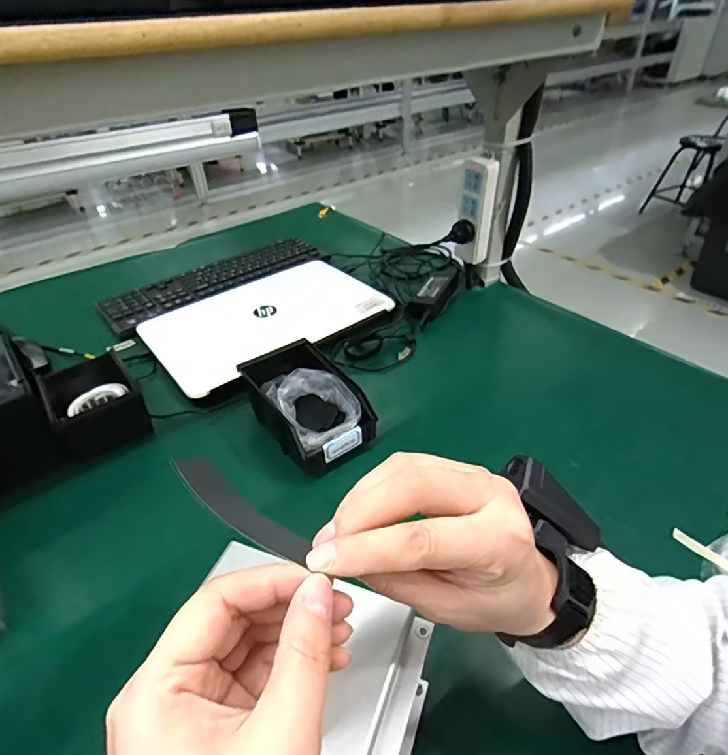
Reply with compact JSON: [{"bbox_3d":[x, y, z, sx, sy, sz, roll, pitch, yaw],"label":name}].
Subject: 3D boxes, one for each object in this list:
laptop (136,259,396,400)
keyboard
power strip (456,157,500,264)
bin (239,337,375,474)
[{"bbox_3d":[-0.170,-0.103,0.821,0.367,0.024,0.239,-28,46,-28],"label":"laptop"},{"bbox_3d":[-0.286,-0.193,0.946,0.430,0.024,0.127,-30,47,-29],"label":"keyboard"},{"bbox_3d":[0.188,-0.279,0.807,0.055,0.167,0.030,20,44,24],"label":"power strip"},{"bbox_3d":[-0.076,0.028,0.610,0.107,0.067,0.189,-23,44,-23],"label":"bin"}]

